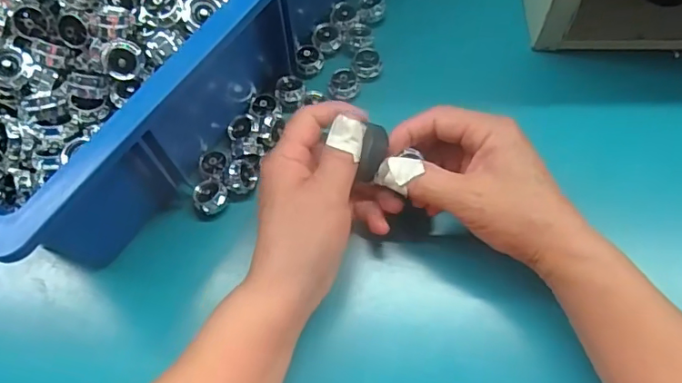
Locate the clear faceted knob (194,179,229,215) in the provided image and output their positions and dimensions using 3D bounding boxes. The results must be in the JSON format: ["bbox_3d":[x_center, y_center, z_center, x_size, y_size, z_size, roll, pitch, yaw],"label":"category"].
[{"bbox_3d":[-0.093,0.005,0.374,0.021,0.013,0.025,21,71,10],"label":"clear faceted knob"}]

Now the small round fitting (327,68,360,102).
[{"bbox_3d":[0.002,-0.084,0.414,0.024,0.013,0.022,-1,69,2],"label":"small round fitting"}]

